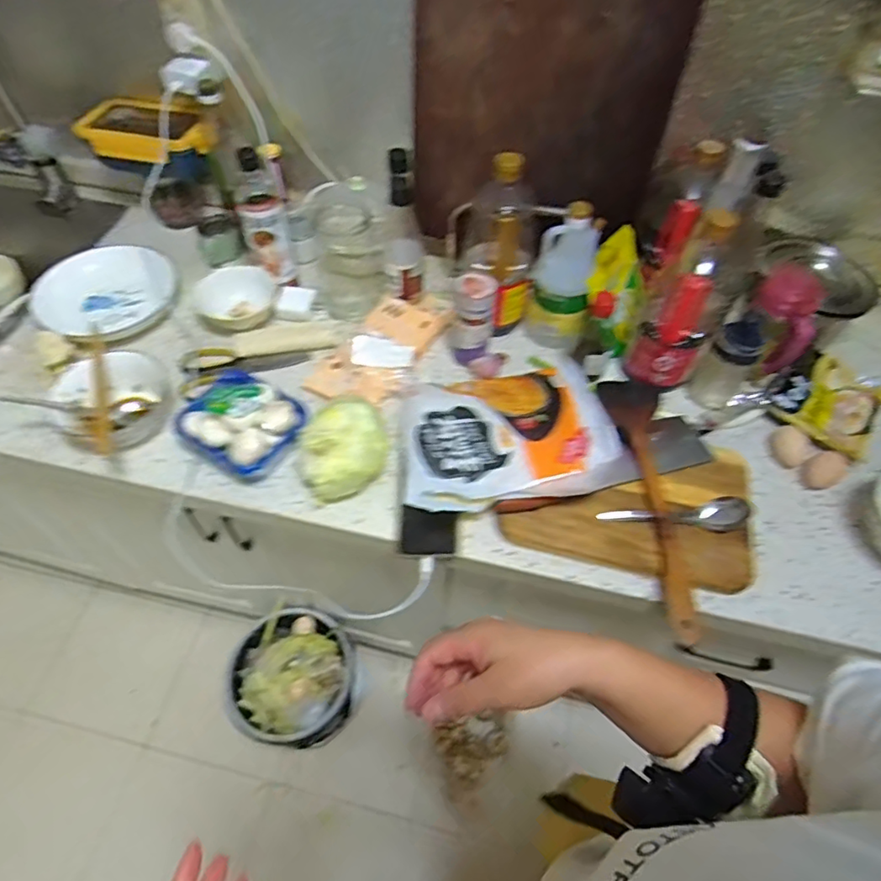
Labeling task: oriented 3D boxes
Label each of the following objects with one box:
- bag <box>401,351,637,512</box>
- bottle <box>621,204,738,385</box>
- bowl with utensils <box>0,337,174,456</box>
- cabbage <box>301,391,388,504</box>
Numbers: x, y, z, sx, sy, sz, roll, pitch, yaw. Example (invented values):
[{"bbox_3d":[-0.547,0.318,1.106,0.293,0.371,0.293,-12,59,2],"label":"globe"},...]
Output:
[{"bbox_3d":[0.088,-0.020,0.750,0.294,0.046,0.245,-9,52,-10],"label":"bag"},{"bbox_3d":[0.326,-0.179,0.761,0.088,0.242,0.071,24,54,16],"label":"bottle"},{"bbox_3d":[-0.436,-0.038,0.771,0.148,0.095,0.150,18,52,12],"label":"bowl with utensils"},{"bbox_3d":[-0.117,0.013,0.718,0.121,0.097,0.098,-24,56,-21],"label":"cabbage"}]

